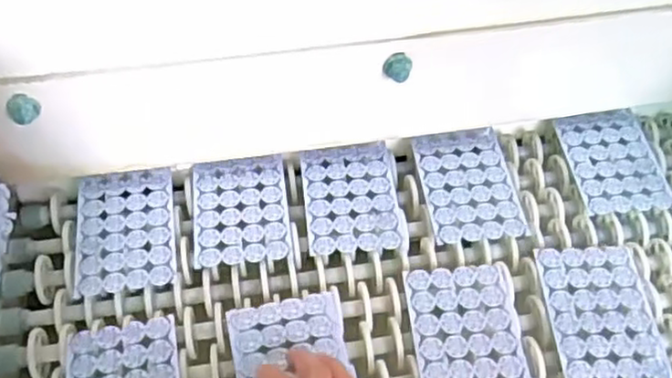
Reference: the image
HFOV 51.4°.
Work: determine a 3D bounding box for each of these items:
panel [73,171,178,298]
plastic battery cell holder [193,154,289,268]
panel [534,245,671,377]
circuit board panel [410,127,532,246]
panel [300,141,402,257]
[{"bbox_3d":[-0.185,0.034,0.619,0.084,0.007,0.125,-7,53,-5],"label":"panel"},{"bbox_3d":[-0.086,0.017,0.632,0.083,0.005,0.117,-5,53,-4],"label":"plastic battery cell holder"},{"bbox_3d":[0.219,0.136,0.550,0.085,0.013,0.201,-2,53,-2],"label":"panel"},{"bbox_3d":[0.123,-0.006,0.651,0.083,0.005,0.126,-6,53,-5],"label":"circuit board panel"},{"bbox_3d":[0.013,0.004,0.639,0.083,0.004,0.120,-5,53,-4],"label":"panel"}]

